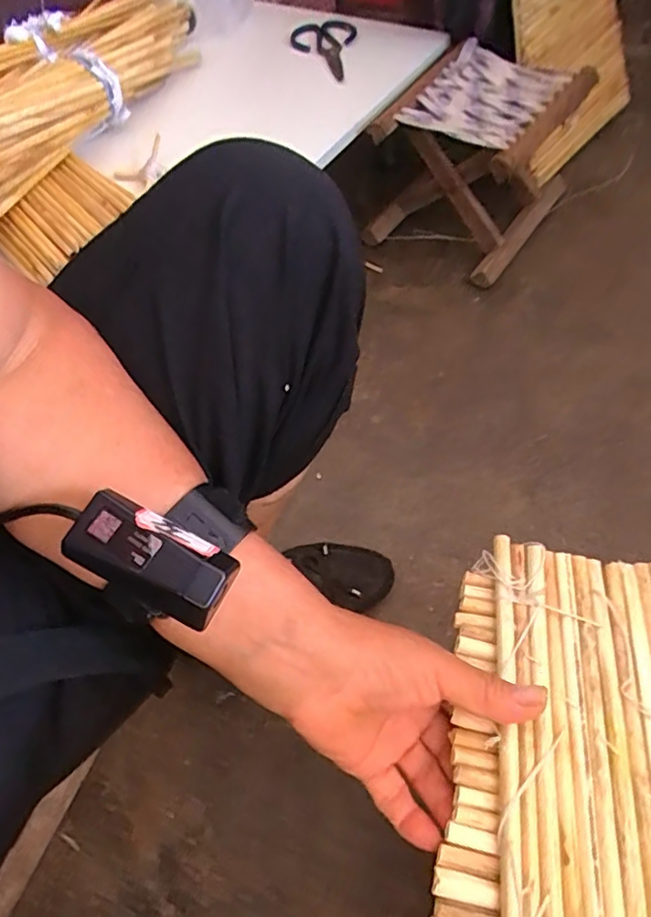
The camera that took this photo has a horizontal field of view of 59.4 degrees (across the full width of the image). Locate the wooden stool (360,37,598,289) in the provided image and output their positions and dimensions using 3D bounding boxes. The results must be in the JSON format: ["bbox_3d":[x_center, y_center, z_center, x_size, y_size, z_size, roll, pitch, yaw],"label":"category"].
[{"bbox_3d":[0.230,-0.460,0.893,0.233,0.219,0.282,29,63,20],"label":"wooden stool"}]

